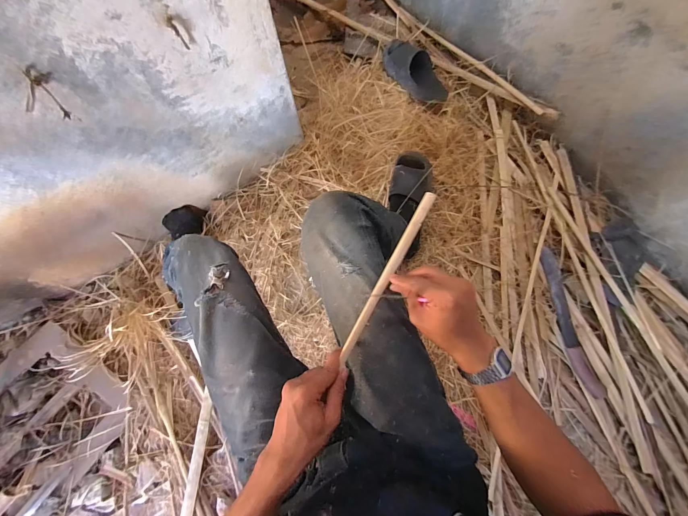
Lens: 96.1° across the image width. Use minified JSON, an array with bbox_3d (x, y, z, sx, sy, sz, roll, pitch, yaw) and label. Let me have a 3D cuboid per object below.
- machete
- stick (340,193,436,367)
[{"bbox_3d":[0.596,0.164,0.826,0.046,0.031,0.388,-10,73,-4],"label":"machete"},{"bbox_3d":[0.061,0.024,0.433,0.017,0.008,0.261,29,87,8],"label":"stick"}]

